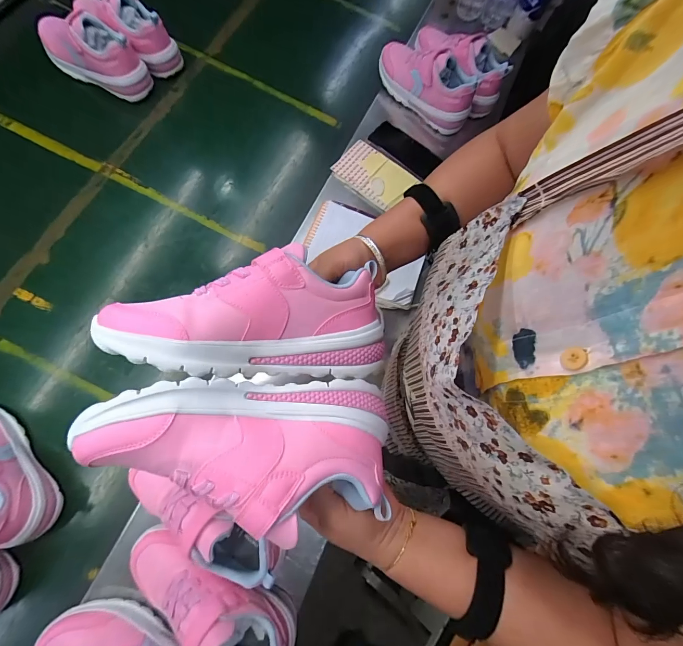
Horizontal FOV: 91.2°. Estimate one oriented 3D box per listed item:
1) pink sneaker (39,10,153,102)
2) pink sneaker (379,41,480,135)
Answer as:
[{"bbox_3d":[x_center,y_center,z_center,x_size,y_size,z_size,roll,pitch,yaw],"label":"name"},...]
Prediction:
[{"bbox_3d":[-0.472,-0.520,0.637,0.202,0.103,0.076,24,72,-1],"label":"pink sneaker"},{"bbox_3d":[0.171,-0.499,0.679,0.220,0.094,0.075,42,72,5],"label":"pink sneaker"}]

